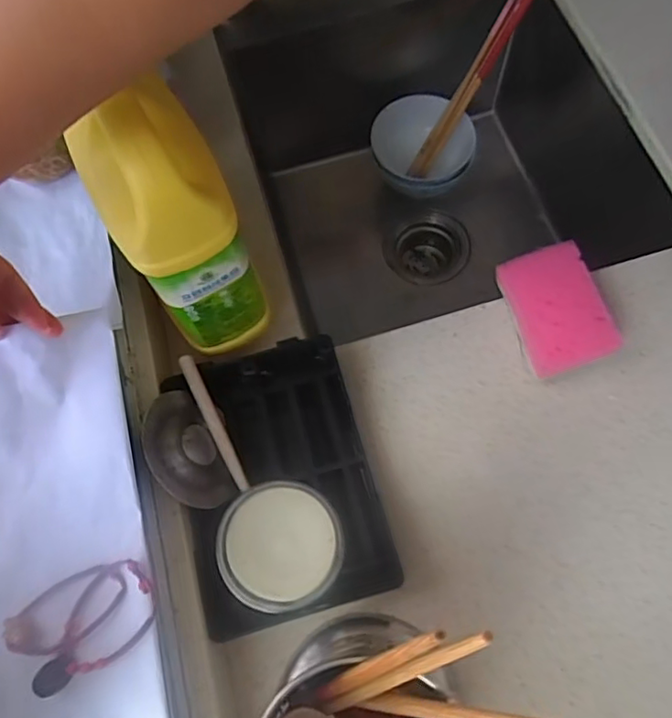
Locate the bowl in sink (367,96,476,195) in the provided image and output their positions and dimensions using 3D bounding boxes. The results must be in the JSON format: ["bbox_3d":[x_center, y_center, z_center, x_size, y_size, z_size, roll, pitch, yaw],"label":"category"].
[{"bbox_3d":[0.110,-0.261,0.764,0.123,0.076,0.121,-15,69,-3],"label":"bowl in sink"}]

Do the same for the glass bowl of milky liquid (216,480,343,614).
[{"bbox_3d":[-0.037,0.129,0.416,0.079,0.036,0.082,-1,69,3],"label":"glass bowl of milky liquid"}]

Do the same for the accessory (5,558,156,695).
[{"bbox_3d":[-0.143,0.148,0.336,0.085,0.008,0.054,-29,70,-8],"label":"accessory"}]

